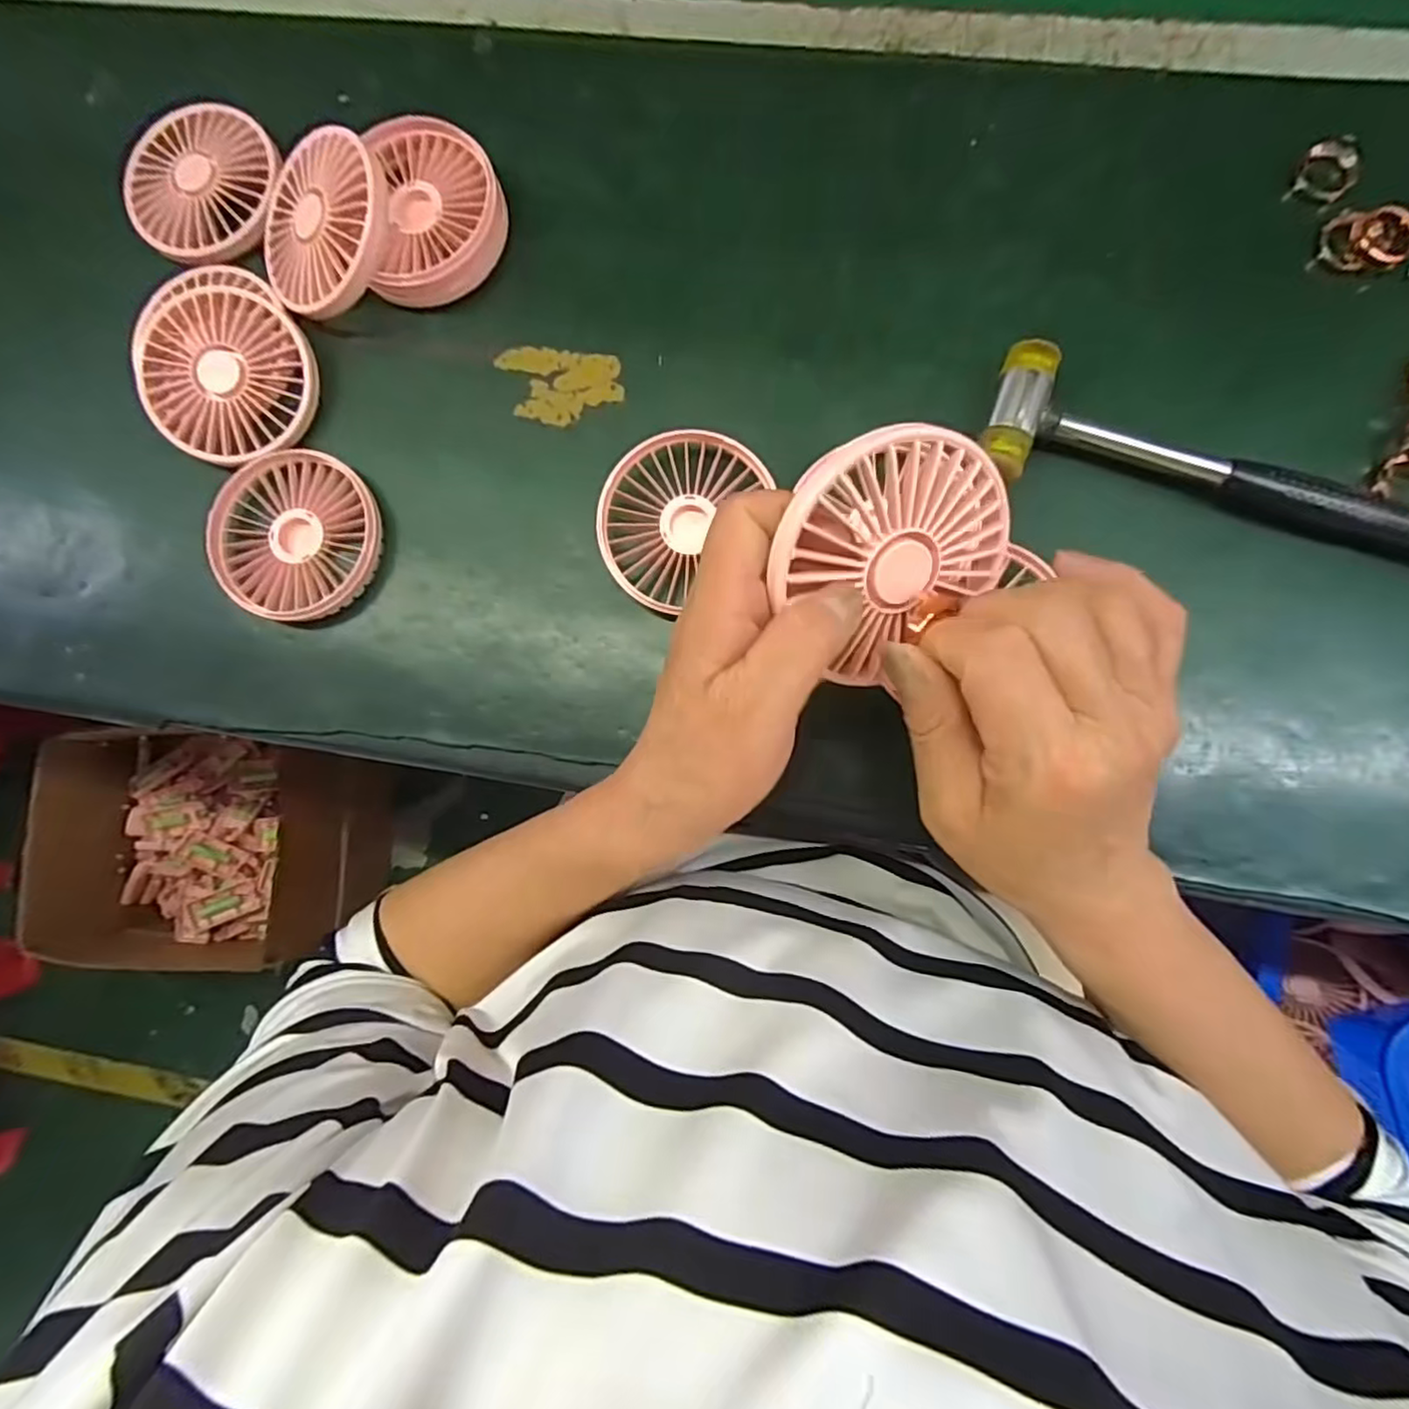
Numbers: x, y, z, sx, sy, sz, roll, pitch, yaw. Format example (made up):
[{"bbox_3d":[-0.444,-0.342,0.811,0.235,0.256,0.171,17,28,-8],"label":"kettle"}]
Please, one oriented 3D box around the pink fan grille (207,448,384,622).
[{"bbox_3d":[-0.218,-0.092,0.356,0.087,0.012,0.089,0,85,5],"label":"pink fan grille"}]

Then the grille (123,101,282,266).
[{"bbox_3d":[-0.279,-0.289,0.370,0.086,0.008,0.092,0,85,5],"label":"grille"}]

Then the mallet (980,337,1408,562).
[{"bbox_3d":[0.251,-0.110,0.308,0.235,0.021,0.059,17,86,6],"label":"mallet"}]

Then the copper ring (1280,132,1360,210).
[{"bbox_3d":[0.302,-0.258,0.325,0.026,0.016,0.023,9,86,5],"label":"copper ring"}]

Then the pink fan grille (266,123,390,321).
[{"bbox_3d":[-0.201,-0.251,0.349,0.085,0.011,0.086,38,109,17],"label":"pink fan grille"}]

